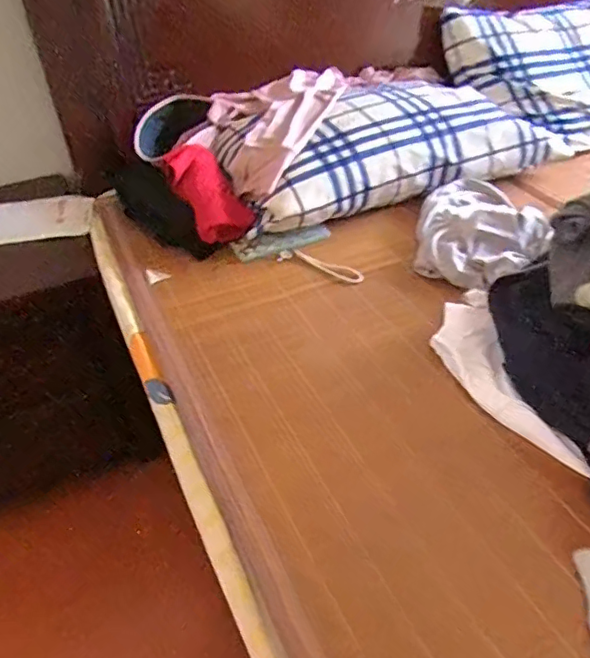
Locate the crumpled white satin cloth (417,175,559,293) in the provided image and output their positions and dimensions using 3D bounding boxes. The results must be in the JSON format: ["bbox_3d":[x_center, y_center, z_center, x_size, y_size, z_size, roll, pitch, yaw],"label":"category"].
[{"bbox_3d":[0.288,-0.163,0.889,0.195,0.072,0.233,16,45,21],"label":"crumpled white satin cloth"}]

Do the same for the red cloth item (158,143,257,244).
[{"bbox_3d":[-0.147,-0.227,0.927,0.100,0.051,0.186,-33,86,-30],"label":"red cloth item"}]

